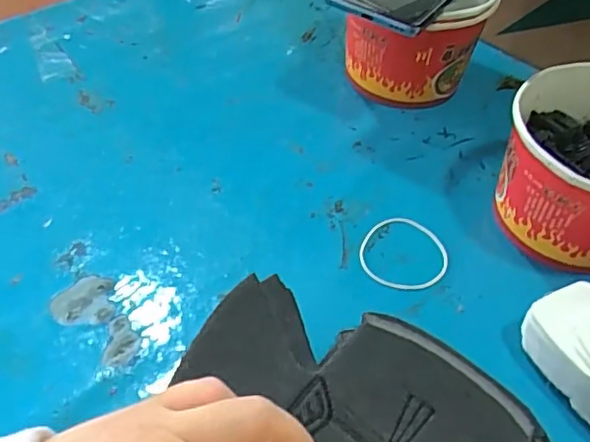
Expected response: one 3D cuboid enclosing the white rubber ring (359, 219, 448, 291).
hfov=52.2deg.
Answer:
[{"bbox_3d":[0.070,0.021,0.384,0.055,0.005,0.058,2,48,-3],"label":"white rubber ring"}]

